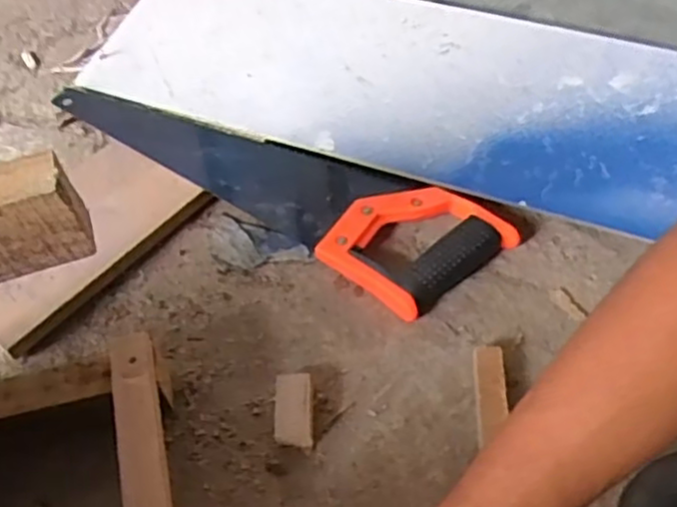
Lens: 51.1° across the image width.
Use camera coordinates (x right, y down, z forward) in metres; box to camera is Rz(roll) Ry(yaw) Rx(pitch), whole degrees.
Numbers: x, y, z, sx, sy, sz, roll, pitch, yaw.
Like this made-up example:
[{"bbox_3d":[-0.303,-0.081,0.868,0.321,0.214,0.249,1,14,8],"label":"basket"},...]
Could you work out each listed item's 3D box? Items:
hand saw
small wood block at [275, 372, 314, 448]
[{"bbox_3d":[-0.053,-0.078,0.639,0.421,0.032,0.128,29,60,20],"label":"hand saw"},{"bbox_3d":[-0.032,0.111,0.503,0.026,0.012,0.050,-2,76,0],"label":"small wood block"}]

